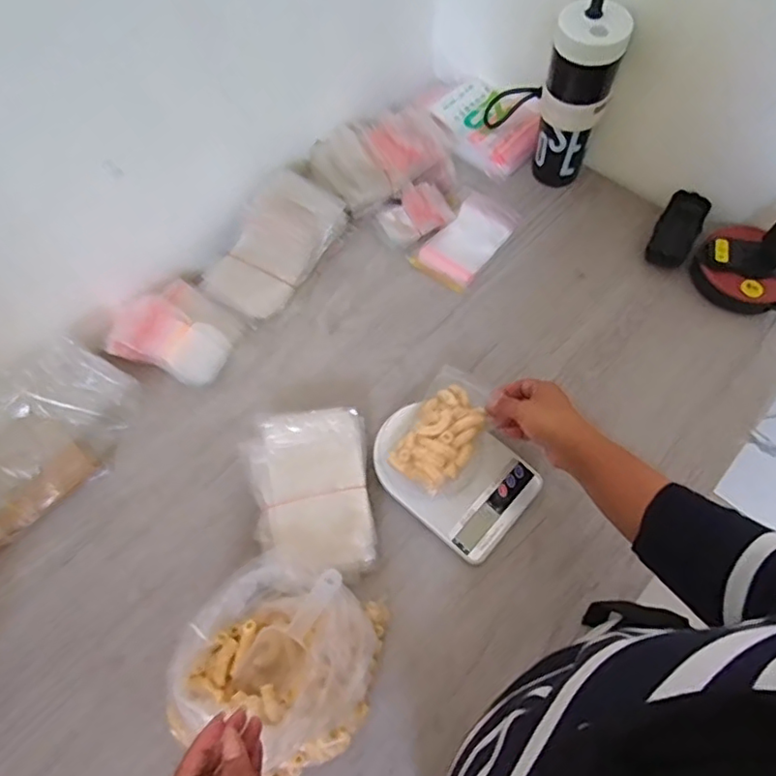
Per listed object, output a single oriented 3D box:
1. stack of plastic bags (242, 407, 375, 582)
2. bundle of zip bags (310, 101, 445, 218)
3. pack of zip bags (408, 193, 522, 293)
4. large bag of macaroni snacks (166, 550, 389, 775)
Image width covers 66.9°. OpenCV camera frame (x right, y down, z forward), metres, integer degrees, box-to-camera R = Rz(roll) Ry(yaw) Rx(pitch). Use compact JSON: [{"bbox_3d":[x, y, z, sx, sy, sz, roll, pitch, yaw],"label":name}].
[{"bbox_3d":[-0.088,0.118,0.662,0.134,0.048,0.182,-6,65,-1],"label":"stack of plastic bags"},{"bbox_3d":[-0.013,-0.327,0.838,0.192,0.069,0.123,-23,68,-7],"label":"bundle of zip bags"},{"bbox_3d":[0.114,-0.211,0.823,0.086,0.015,0.156,35,73,16],"label":"pack of zip bags"},{"bbox_3d":[-0.102,0.263,0.564,0.172,0.115,0.182,24,70,12],"label":"large bag of macaroni snacks"}]

